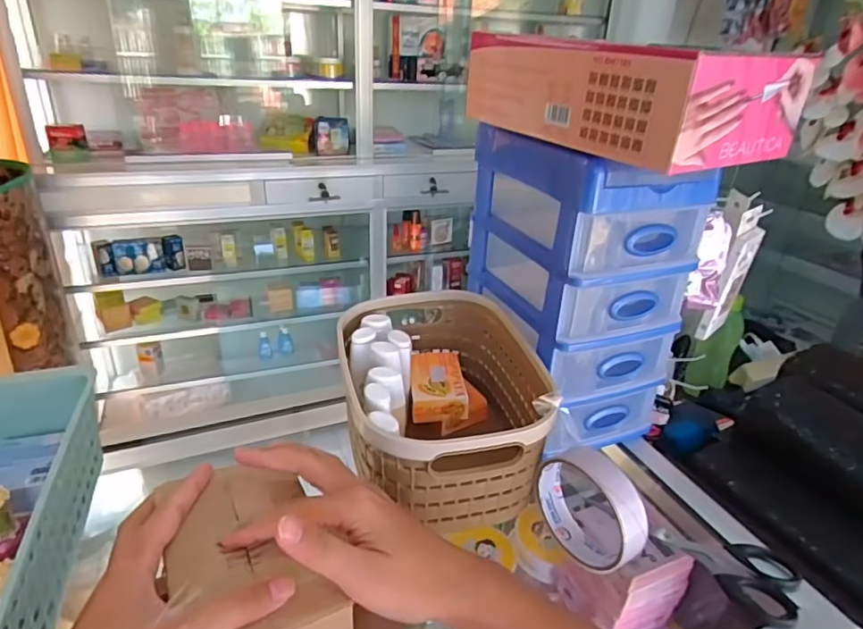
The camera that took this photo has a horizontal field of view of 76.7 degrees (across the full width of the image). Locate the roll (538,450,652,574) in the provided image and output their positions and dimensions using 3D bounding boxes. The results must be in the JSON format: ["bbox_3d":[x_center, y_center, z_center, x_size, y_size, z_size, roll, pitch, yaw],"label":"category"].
[{"bbox_3d":[0.115,0.140,0.400,0.023,0.083,0.083,-15,32,-32],"label":"roll"}]

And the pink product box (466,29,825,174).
[{"bbox_3d":[0.149,-0.167,0.419,0.148,0.064,0.198,-12,31,-28],"label":"pink product box"}]

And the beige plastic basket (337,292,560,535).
[{"bbox_3d":[0.003,0.075,0.486,0.156,0.101,0.214,-5,28,-15],"label":"beige plastic basket"}]

